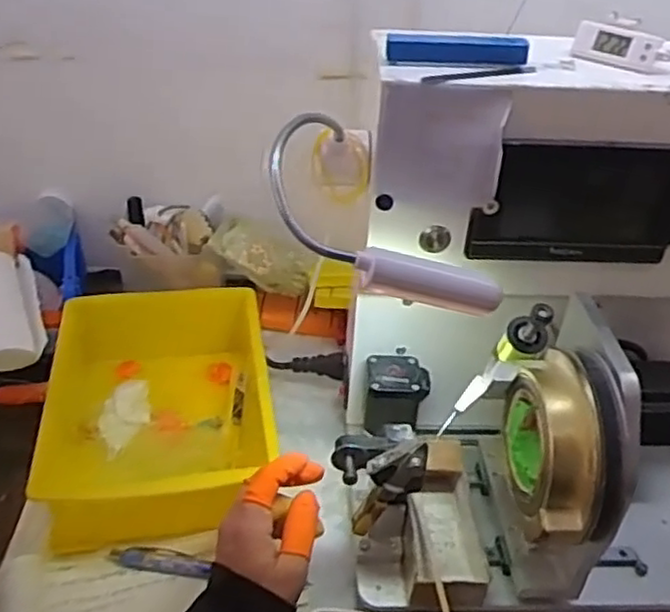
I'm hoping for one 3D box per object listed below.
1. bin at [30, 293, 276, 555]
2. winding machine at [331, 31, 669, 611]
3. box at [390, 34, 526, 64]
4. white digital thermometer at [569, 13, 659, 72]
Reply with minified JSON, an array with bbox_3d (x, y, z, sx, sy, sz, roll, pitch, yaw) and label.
[{"bbox_3d":[-0.151,0.087,0.631,0.180,0.081,0.249,-5,38,-10],"label":"bin"},{"bbox_3d":[0.192,0.029,0.480,0.345,0.325,0.209,-2,37,-7],"label":"winding machine"},{"bbox_3d":[0.075,-0.157,0.435,0.084,0.015,0.012,2,37,-2],"label":"box"},{"bbox_3d":[0.178,-0.167,0.449,0.050,0.026,0.016,17,39,17],"label":"white digital thermometer"}]

